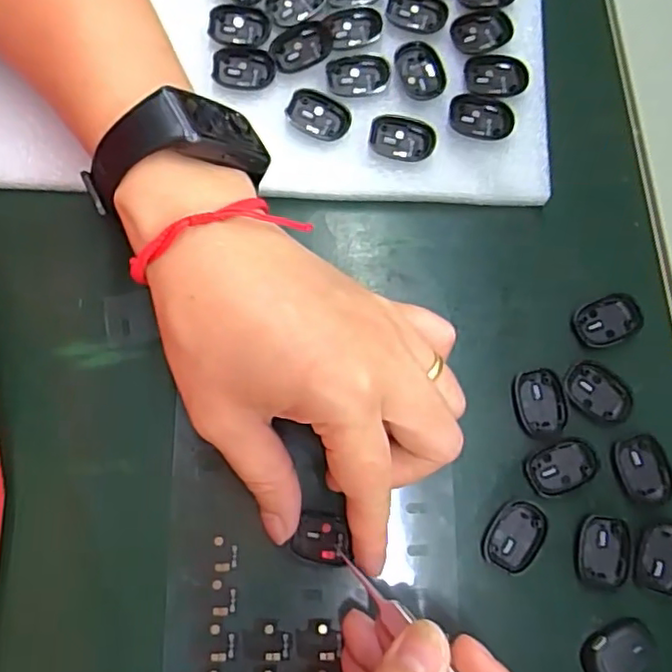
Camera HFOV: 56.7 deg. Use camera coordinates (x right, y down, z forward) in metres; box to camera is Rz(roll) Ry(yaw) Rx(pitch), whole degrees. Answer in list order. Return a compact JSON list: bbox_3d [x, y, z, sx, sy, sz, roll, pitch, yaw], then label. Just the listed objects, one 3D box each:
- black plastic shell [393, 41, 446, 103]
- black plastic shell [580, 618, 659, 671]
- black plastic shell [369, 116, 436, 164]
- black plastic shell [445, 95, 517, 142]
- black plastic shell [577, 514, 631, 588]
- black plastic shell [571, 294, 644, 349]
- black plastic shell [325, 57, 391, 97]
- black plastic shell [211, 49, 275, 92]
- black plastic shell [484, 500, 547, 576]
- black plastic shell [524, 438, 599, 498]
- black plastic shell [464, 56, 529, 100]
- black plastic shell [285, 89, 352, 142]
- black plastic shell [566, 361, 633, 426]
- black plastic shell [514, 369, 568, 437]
[{"bbox_3d":[0.037,-0.116,0.275,0.019,0.004,0.029,-21,79,-5],"label":"black plastic shell"},{"bbox_3d":[0.106,0.119,0.232,0.029,0.007,0.018,-17,79,-4],"label":"black plastic shell"},{"bbox_3d":[0.028,-0.084,0.266,0.027,0.004,0.018,19,78,3],"label":"black plastic shell"},{"bbox_3d":[0.063,-0.095,0.269,0.028,0.004,0.019,14,78,2],"label":"black plastic shell"},{"bbox_3d":[0.104,0.084,0.242,0.020,0.005,0.026,5,78,0],"label":"black plastic shell"},{"bbox_3d":[0.114,-0.006,0.261,0.028,0.004,0.020,-24,79,-6],"label":"black plastic shell"},{"bbox_3d":[0.010,-0.114,0.274,0.028,0.004,0.017,-6,78,-2],"label":"black plastic shell"},{"bbox_3d":[-0.041,-0.117,0.274,0.027,0.004,0.019,4,78,0],"label":"black plastic shell"},{"bbox_3d":[0.070,0.078,0.243,0.020,0.005,0.028,30,79,5],"label":"black plastic shell"},{"bbox_3d":[0.090,0.052,0.247,0.028,0.004,0.018,-23,79,-6],"label":"black plastic shell"},{"bbox_3d":[0.071,-0.114,0.273,0.027,0.004,0.021,5,78,0],"label":"black plastic shell"},{"bbox_3d":[-0.007,-0.095,0.268,0.027,0.004,0.019,17,78,3],"label":"black plastic shell"},{"bbox_3d":[0.107,0.023,0.254,0.028,0.005,0.020,33,79,6],"label":"black plastic shell"},{"bbox_3d":[0.083,0.027,0.253,0.018,0.006,0.026,-7,78,-2],"label":"black plastic shell"}]

